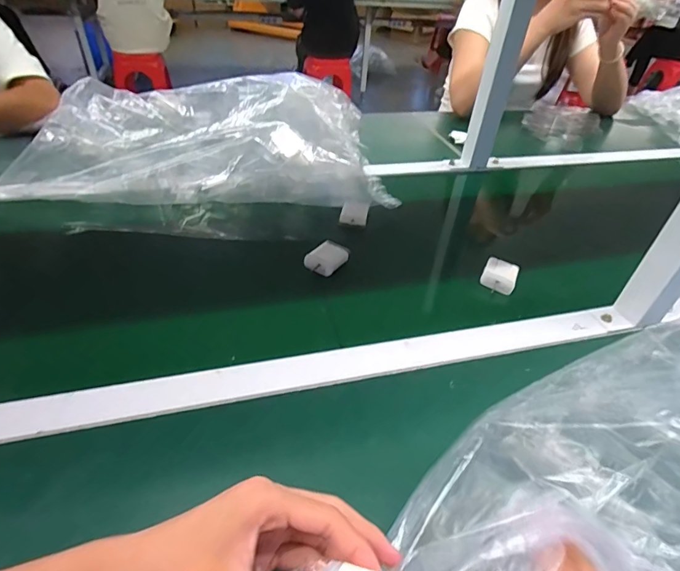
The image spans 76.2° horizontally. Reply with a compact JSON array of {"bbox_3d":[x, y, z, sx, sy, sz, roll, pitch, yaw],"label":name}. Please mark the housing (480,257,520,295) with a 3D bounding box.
[{"bbox_3d":[0.220,-0.014,0.595,0.044,0.020,0.049,23,44,20],"label":"housing"}]

